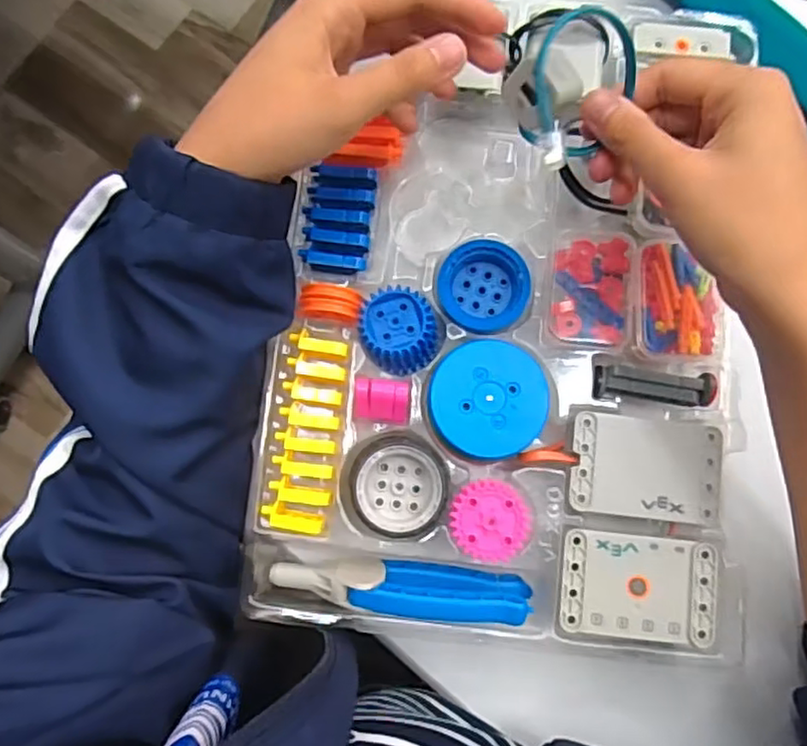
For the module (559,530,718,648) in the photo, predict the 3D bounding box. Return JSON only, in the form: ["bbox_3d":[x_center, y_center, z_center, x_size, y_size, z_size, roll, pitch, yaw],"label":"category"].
[{"bbox_3d":[0.116,0.109,0.339,0.074,0.033,0.047,7,81,0],"label":"module"}]

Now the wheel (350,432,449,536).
[{"bbox_3d":[-0.002,0.058,0.338,0.047,0.013,0.049,1,81,0],"label":"wheel"}]

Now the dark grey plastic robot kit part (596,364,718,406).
[{"bbox_3d":[0.132,0.007,0.347,0.062,0.012,0.018,4,81,0],"label":"dark grey plastic robot kit part"}]

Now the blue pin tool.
[{"bbox_3d":[-0.001,0.110,0.337,0.130,0.034,0.022,6,81,0],"label":"blue pin tool"}]

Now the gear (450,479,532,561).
[{"bbox_3d":[0.044,0.074,0.330,0.039,0.005,0.038,0,81,-1],"label":"gear"}]

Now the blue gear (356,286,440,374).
[{"bbox_3d":[-0.002,-0.023,0.344,0.039,0.011,0.045,-22,82,-4],"label":"blue gear"}]

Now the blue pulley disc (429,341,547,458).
[{"bbox_3d":[0.044,0.013,0.337,0.059,0.006,0.059,-1,81,-1],"label":"blue pulley disc"}]

